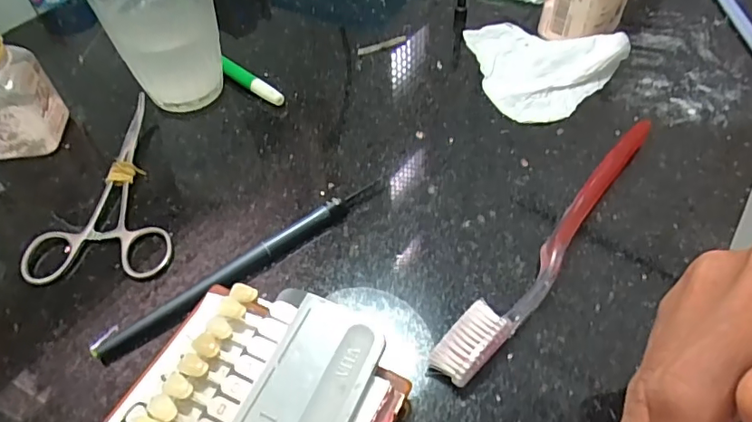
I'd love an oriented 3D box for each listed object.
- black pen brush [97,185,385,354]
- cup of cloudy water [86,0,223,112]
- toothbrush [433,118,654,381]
[{"bbox_3d":[-0.060,0.023,0.252,0.147,0.009,0.011,-31,57,-21],"label":"black pen brush"},{"bbox_3d":[-0.122,-0.109,0.303,0.061,0.095,0.069,-18,53,-13],"label":"cup of cloudy water"},{"bbox_3d":[0.090,0.012,0.254,0.019,0.013,0.182,35,60,26],"label":"toothbrush"}]

